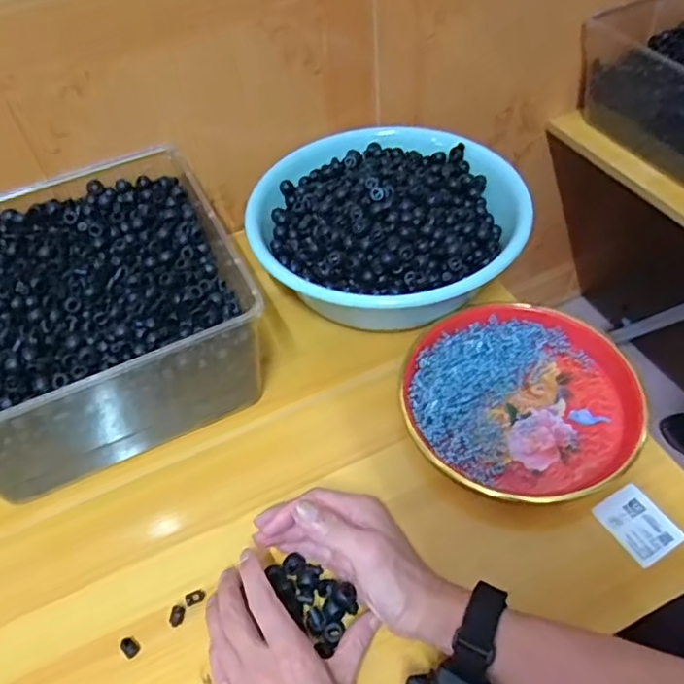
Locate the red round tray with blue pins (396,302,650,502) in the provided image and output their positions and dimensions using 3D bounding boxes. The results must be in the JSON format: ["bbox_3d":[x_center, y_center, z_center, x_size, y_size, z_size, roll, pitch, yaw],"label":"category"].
[{"bbox_3d":[0.169,0.052,0.583,0.215,0.035,0.203,-2,51,3],"label":"red round tray with blue pins"}]

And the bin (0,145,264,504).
[{"bbox_3d":[-0.244,-0.025,0.583,0.284,0.129,0.267,-23,53,-13],"label":"bin"}]

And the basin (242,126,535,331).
[{"bbox_3d":[0.048,-0.132,0.676,0.289,0.087,0.272,-2,51,3],"label":"basin"}]

